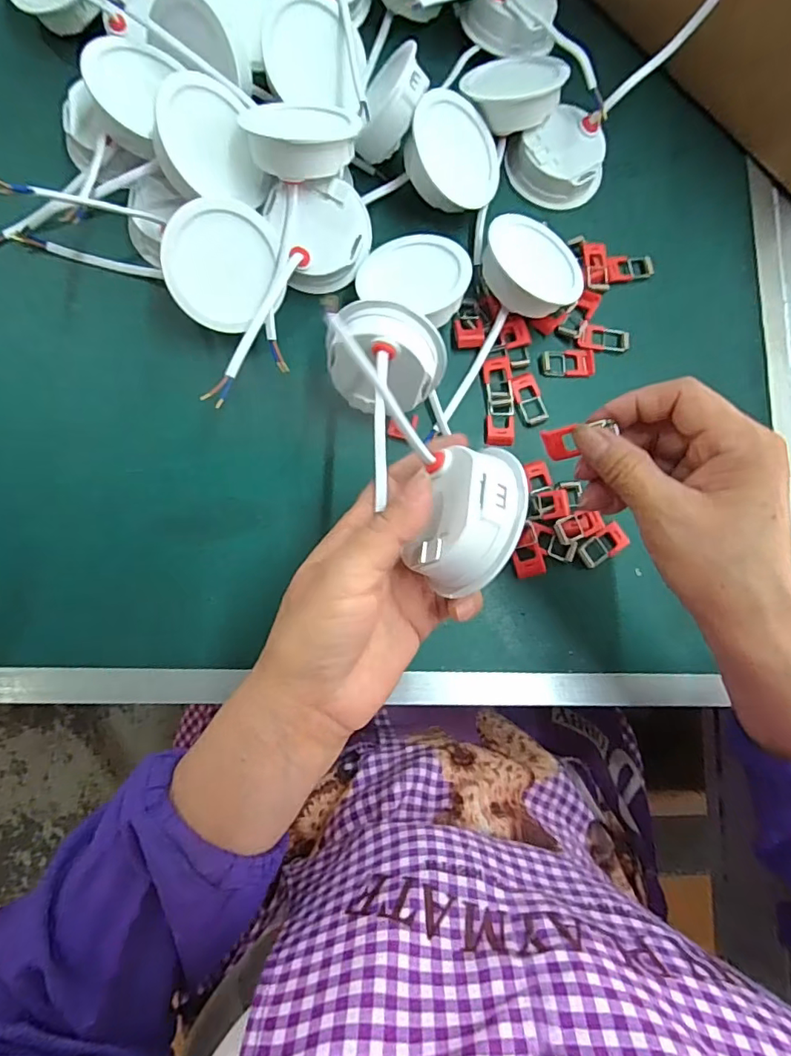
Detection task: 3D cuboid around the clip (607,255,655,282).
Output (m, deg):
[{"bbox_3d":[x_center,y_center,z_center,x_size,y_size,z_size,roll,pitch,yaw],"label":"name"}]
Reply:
[{"bbox_3d":[0.169,-0.187,0.381,0.035,0.007,0.018,-4,84,-6],"label":"clip"}]

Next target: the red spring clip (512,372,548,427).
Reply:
[{"bbox_3d":[0.092,-0.088,0.359,0.019,0.004,0.035,-23,86,-8],"label":"red spring clip"}]

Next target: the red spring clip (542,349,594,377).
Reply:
[{"bbox_3d":[0.120,-0.115,0.365,0.036,0.005,0.018,-1,83,-6],"label":"red spring clip"}]

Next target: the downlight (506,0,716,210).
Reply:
[{"bbox_3d":[0.153,-0.293,0.361,0.160,0.035,0.060,-40,88,15],"label":"downlight"}]

